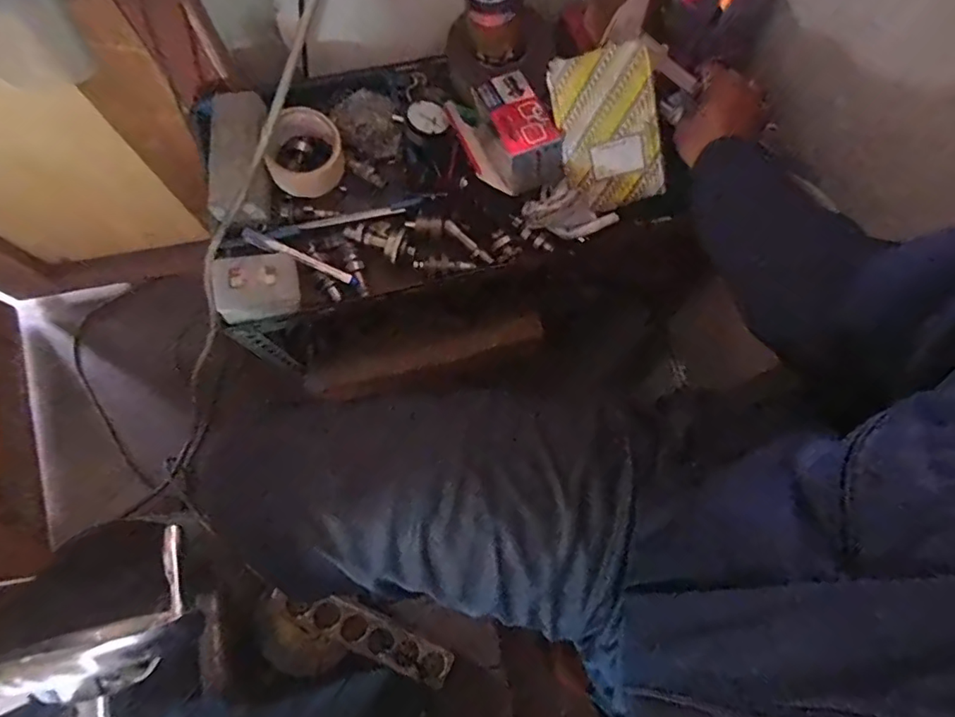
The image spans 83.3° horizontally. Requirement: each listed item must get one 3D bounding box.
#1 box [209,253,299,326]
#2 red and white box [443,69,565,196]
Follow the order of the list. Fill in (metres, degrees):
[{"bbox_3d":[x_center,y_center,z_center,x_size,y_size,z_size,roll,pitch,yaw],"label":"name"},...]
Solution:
[{"bbox_3d":[-0.250,-0.083,0.600,0.087,0.032,0.070,-13,75,-6],"label":"box"},{"bbox_3d":[0.032,-0.259,0.626,0.095,0.066,0.132,-22,76,-8],"label":"red and white box"}]

